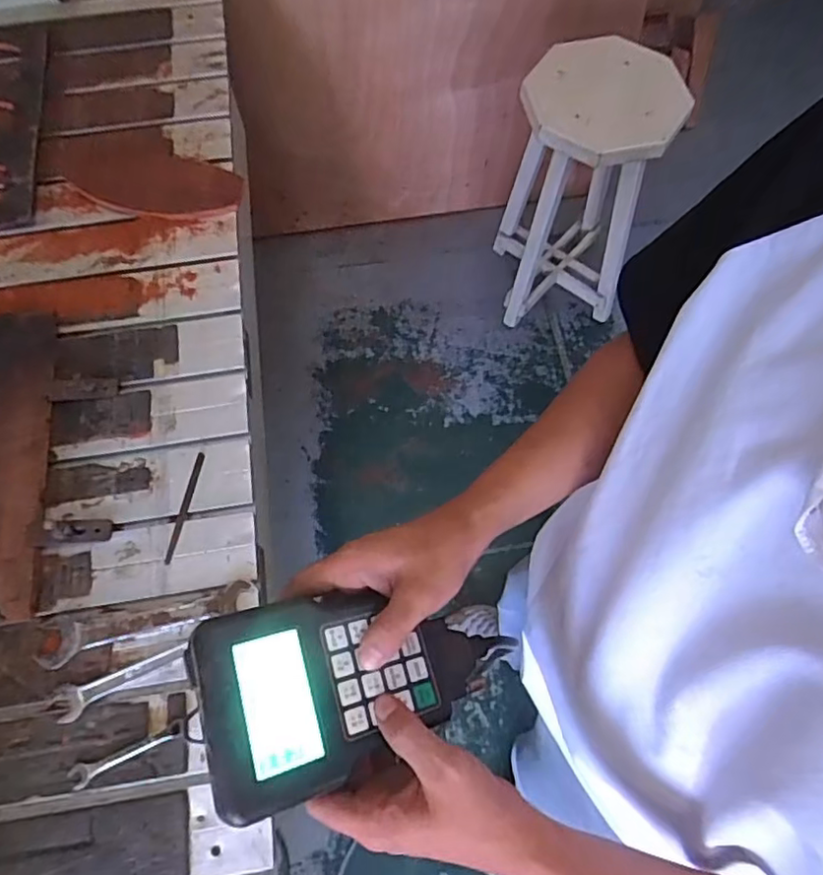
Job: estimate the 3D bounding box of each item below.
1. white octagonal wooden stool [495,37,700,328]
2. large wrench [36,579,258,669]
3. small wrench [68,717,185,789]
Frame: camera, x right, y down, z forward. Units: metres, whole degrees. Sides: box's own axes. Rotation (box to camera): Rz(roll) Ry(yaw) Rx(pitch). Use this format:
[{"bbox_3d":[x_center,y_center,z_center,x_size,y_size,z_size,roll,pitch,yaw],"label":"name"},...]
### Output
[{"bbox_3d":[0.402,-0.585,1.483,0.329,0.618,0.347,6,68,4],"label":"white octagonal wooden stool"},{"bbox_3d":[-0.313,0.215,0.718,0.247,0.012,0.053,-13,69,-3],"label":"large wrench"},{"bbox_3d":[-0.312,0.348,0.667,0.129,0.007,0.023,-22,70,-7],"label":"small wrench"}]

